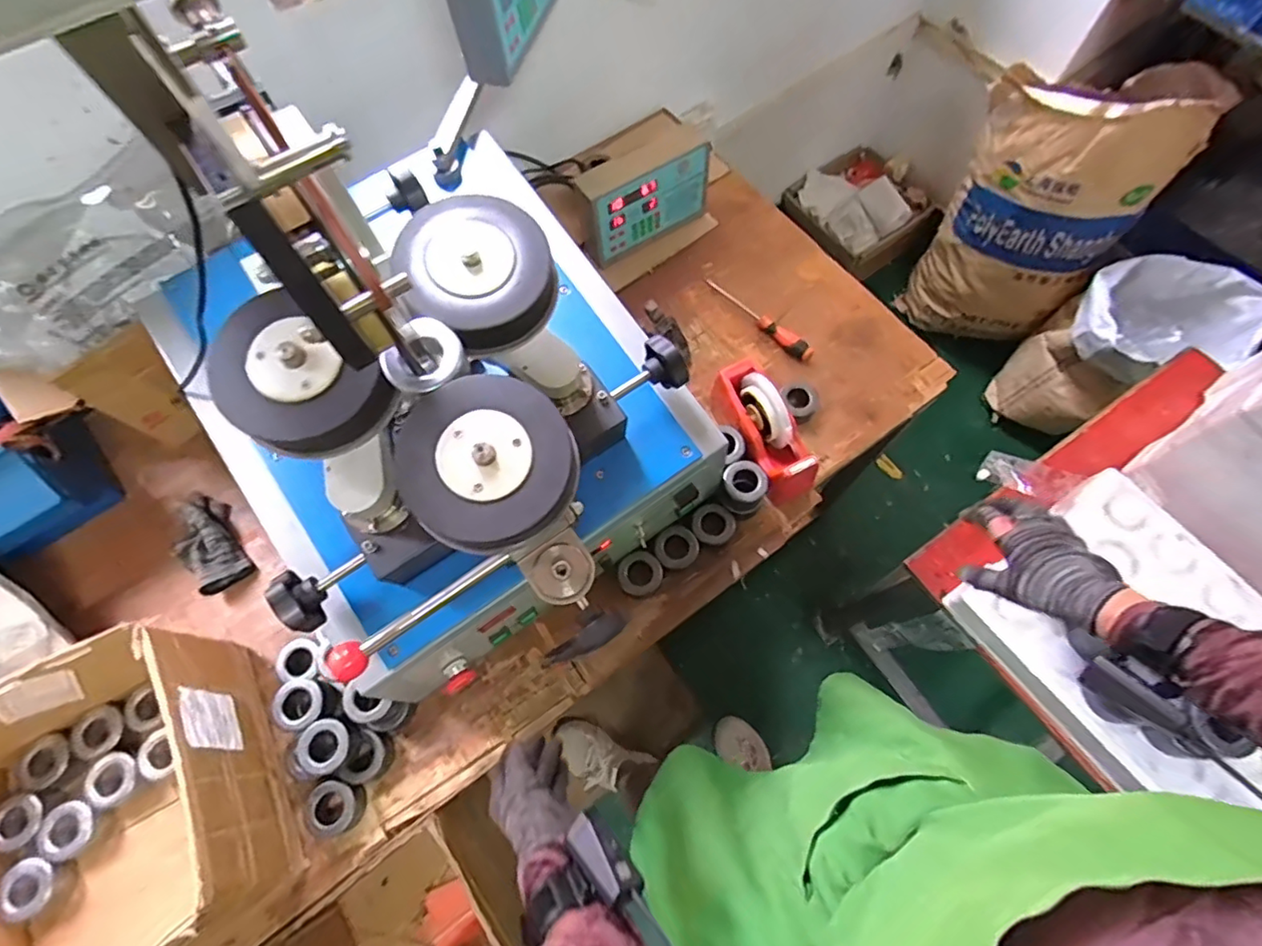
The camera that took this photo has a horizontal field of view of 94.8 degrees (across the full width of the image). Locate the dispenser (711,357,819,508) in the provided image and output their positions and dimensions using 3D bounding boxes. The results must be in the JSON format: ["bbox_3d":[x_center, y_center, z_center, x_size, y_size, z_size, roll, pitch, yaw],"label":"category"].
[{"bbox_3d":[0.189,-0.061,0.839,0.067,0.117,0.198,-31,71,-11],"label":"dispenser"}]

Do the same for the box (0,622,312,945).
[{"bbox_3d":[-0.604,0.389,0.654,0.330,0.186,0.342,-27,70,-9],"label":"box"}]

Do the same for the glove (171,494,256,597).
[{"bbox_3d":[-0.617,0.100,0.844,0.075,0.040,0.157,-35,72,-12],"label":"glove"}]

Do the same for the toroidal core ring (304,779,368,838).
[{"bbox_3d":[-0.367,0.412,0.714,0.069,0.034,0.062,3,68,2],"label":"toroidal core ring"}]

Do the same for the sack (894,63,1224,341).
[{"bbox_3d":[0.968,-0.633,1.421,0.405,0.603,0.297,41,75,15],"label":"sack"}]

